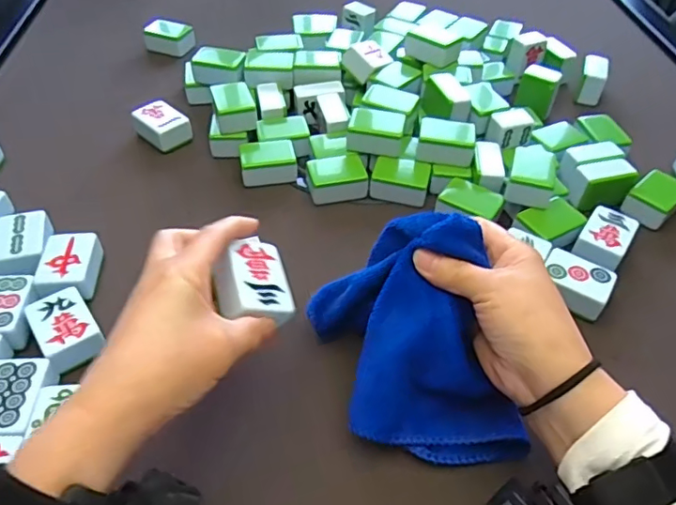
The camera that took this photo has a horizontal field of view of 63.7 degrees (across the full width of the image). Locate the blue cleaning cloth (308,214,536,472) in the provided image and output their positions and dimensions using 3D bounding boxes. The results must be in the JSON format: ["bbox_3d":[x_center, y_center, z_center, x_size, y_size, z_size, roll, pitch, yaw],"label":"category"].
[{"bbox_3d":[0.049,0.052,0.342,0.097,0.101,0.138,-13,49,-15],"label":"blue cleaning cloth"}]

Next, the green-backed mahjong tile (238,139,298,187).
[{"bbox_3d":[-0.067,-0.085,0.523,0.052,0.028,0.037,-7,48,-10],"label":"green-backed mahjong tile"}]

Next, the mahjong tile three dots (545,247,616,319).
[{"bbox_3d":[0.187,0.023,0.428,0.049,0.019,0.042,22,50,16],"label":"mahjong tile three dots"}]

